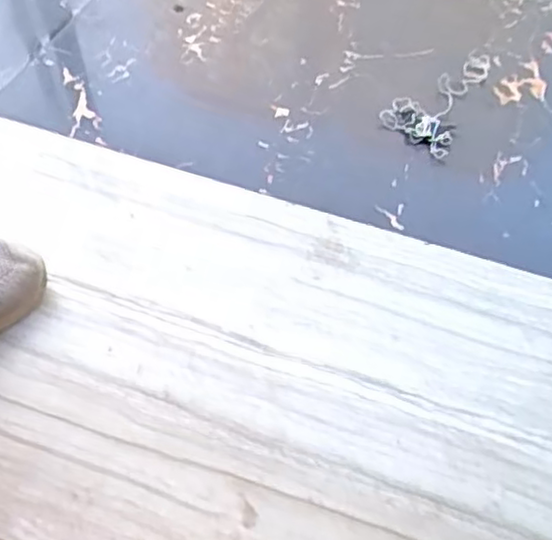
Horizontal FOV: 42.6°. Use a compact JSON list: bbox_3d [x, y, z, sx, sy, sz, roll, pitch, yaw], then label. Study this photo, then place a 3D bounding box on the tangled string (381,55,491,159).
[{"bbox_3d":[0.156,-0.171,0.685,0.068,0.008,0.163,22,56,15],"label":"tangled string"}]

